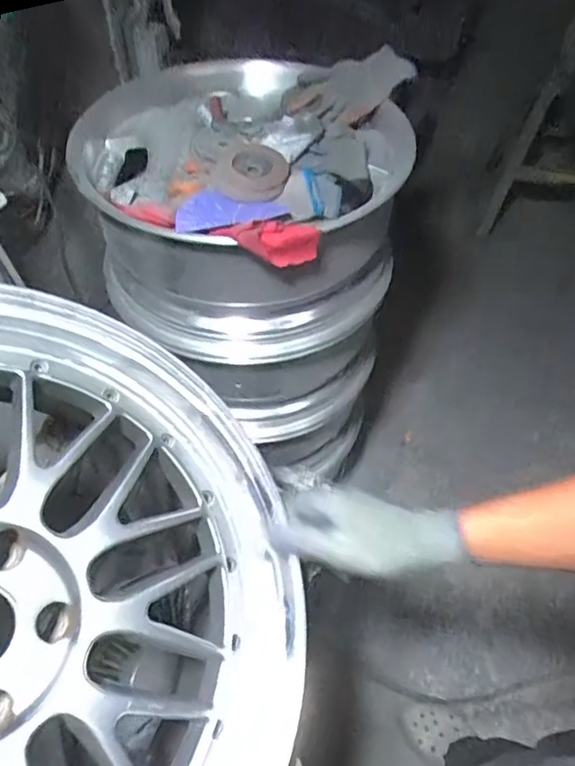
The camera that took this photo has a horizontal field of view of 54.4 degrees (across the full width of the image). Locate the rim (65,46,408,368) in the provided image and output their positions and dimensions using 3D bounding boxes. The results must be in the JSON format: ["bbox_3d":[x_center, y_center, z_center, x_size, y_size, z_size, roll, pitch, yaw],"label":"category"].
[{"bbox_3d":[-0.071,-0.291,0.913,0.497,0.255,0.439,3,54,1],"label":"rim"}]

